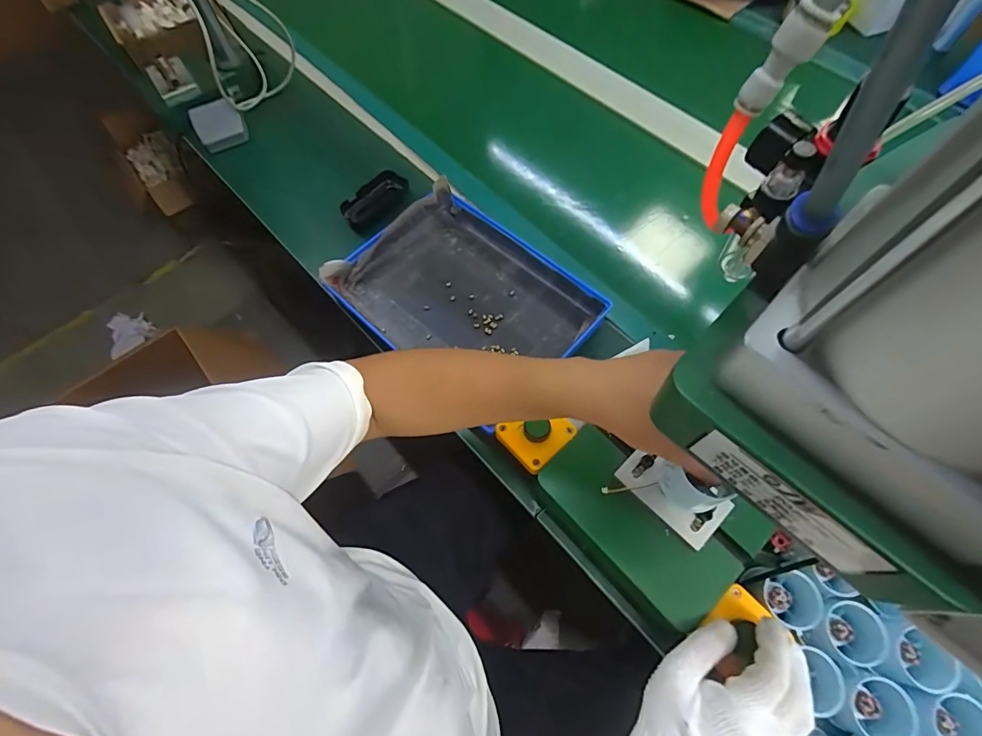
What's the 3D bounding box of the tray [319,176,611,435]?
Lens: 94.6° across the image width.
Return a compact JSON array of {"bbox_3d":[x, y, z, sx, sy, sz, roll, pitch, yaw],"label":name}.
[{"bbox_3d":[-0.038,-0.095,0.606,0.242,0.043,0.308,-41,70,-16],"label":"tray"}]

